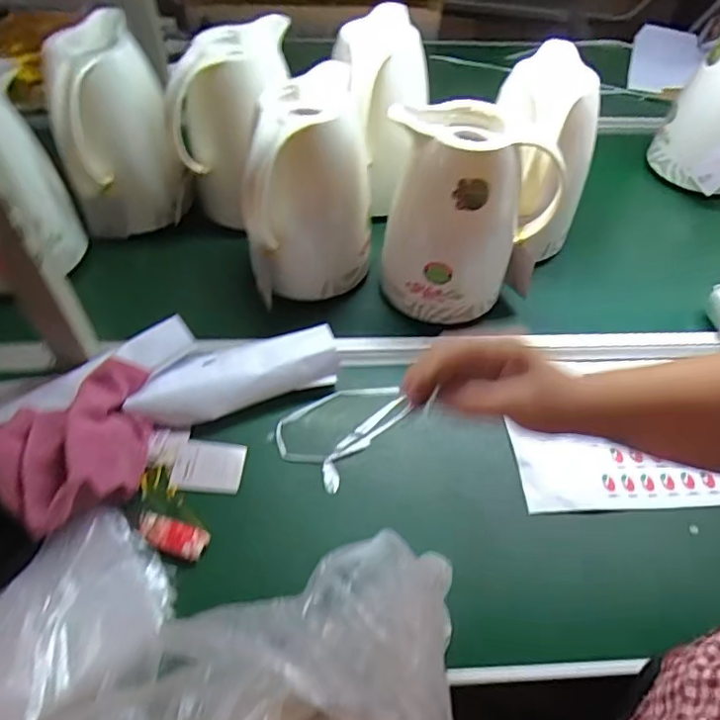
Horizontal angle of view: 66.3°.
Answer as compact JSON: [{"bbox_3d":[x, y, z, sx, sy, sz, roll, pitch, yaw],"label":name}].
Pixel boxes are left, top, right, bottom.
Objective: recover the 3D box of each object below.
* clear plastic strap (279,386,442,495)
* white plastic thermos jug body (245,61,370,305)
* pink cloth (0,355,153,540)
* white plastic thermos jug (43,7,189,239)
[{"bbox_3d":[-0.012,0.067,0.608,0.157,0.025,0.099,-33,59,-26],"label":"clear plastic strap"},{"bbox_3d":[-0.066,-0.200,0.665,0.147,0.231,0.131,-10,52,-11],"label":"white plastic thermos jug body"},{"bbox_3d":[-0.274,0.087,0.534,0.168,0.063,0.144,-25,56,-22],"label":"pink cloth"},{"bbox_3d":[-0.322,-0.306,0.734,0.139,0.227,0.143,-14,53,-14],"label":"white plastic thermos jug"}]

